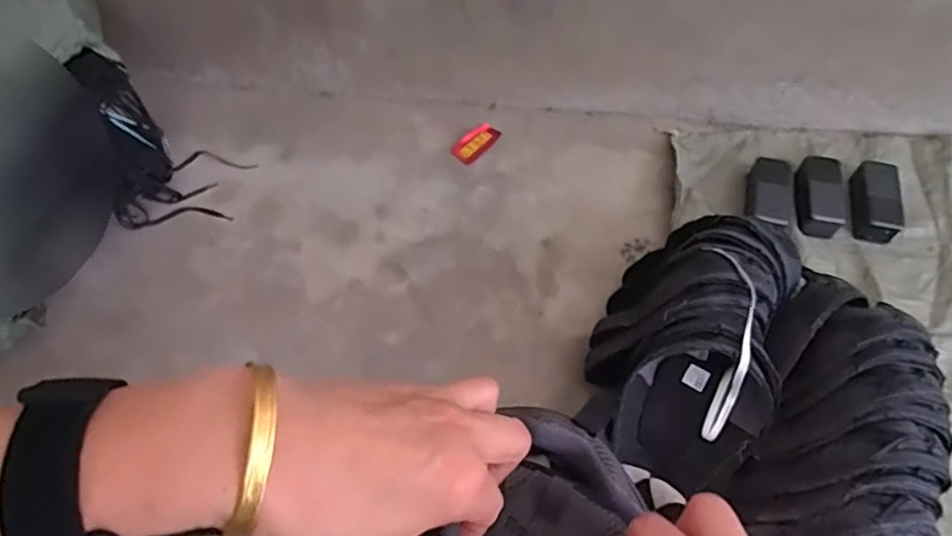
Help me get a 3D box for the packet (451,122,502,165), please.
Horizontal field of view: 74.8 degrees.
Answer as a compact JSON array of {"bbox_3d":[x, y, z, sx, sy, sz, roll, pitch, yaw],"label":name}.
[{"bbox_3d":[-0.002,-0.223,1.109,0.050,0.009,0.095,39,68,21],"label":"packet"}]

